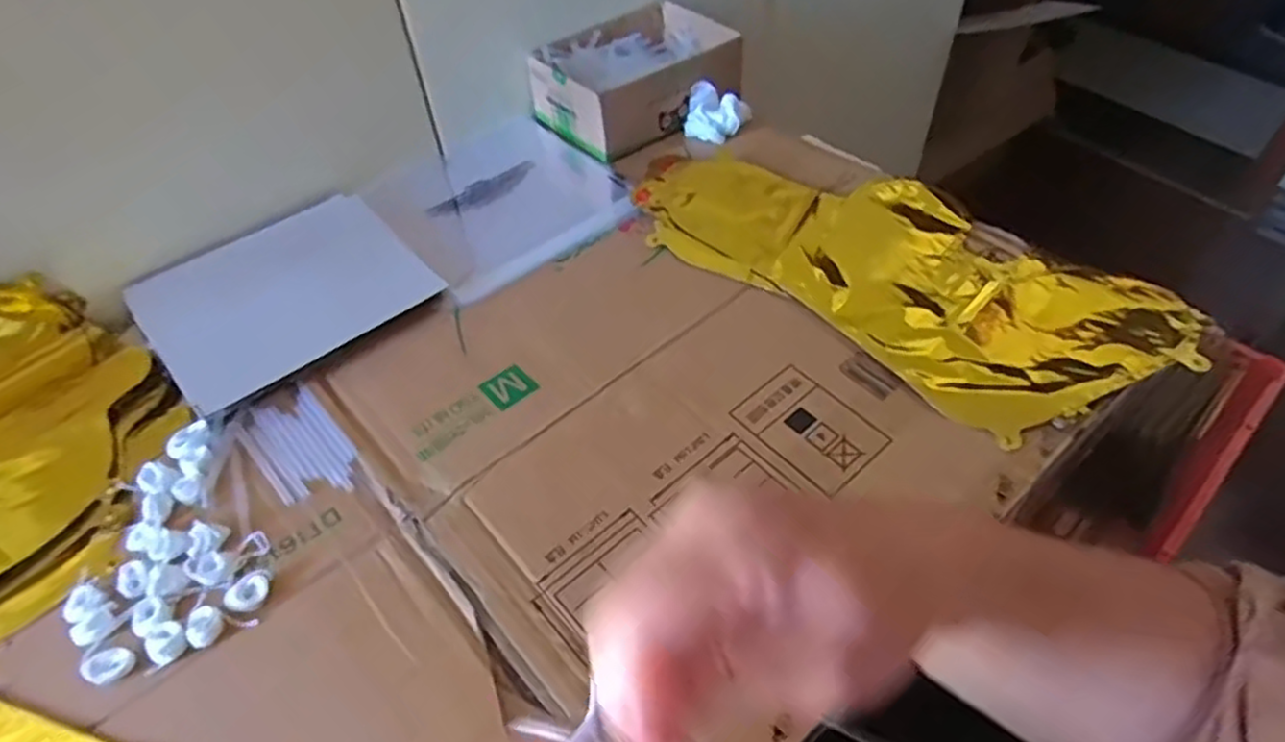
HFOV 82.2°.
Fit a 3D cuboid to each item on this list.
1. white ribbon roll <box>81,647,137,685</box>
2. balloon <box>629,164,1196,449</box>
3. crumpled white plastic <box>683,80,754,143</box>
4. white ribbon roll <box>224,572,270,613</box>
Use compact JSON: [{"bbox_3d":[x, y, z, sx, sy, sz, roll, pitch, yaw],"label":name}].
[{"bbox_3d":[-0.290,0.160,0.400,0.023,0.006,0.019,-3,50,0],"label":"white ribbon roll"},{"bbox_3d":[0.195,-0.091,0.587,0.403,0.017,0.196,35,59,27],"label":"balloon"},{"bbox_3d":[0.074,-0.255,0.726,0.057,0.039,0.042,13,52,13],"label":"crumpled white plastic"},{"bbox_3d":[-0.229,0.128,0.428,0.020,0.006,0.024,24,55,21],"label":"white ribbon roll"}]

